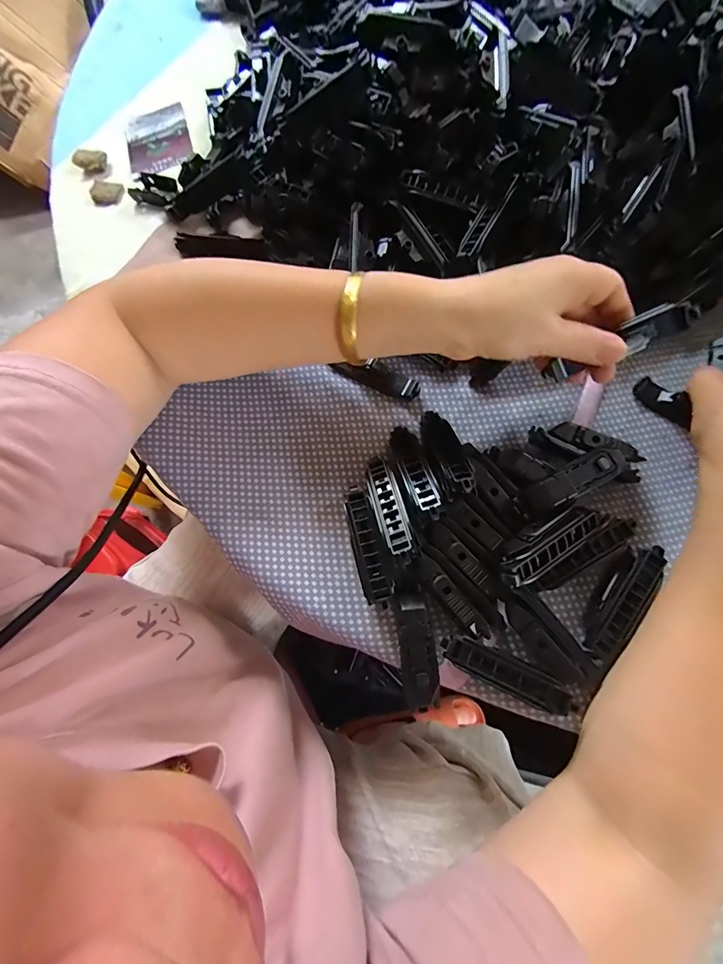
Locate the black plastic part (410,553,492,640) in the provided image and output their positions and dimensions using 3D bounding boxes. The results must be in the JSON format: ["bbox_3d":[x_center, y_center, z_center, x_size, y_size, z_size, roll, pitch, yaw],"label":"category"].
[{"bbox_3d":[0.056,0.073,0.248,0.016,0.004,0.062,-40,78,-9],"label":"black plastic part"}]

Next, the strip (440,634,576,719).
[{"bbox_3d":[0.088,0.116,0.235,0.078,0.010,0.018,24,77,7],"label":"strip"}]

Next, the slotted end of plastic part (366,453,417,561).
[{"bbox_3d":[0.018,0.017,0.259,0.019,0.014,0.076,-15,57,-3],"label":"slotted end of plastic part"}]

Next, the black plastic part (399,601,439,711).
[{"bbox_3d":[0.035,0.105,0.239,0.021,0.007,0.062,-4,75,0],"label":"black plastic part"}]

